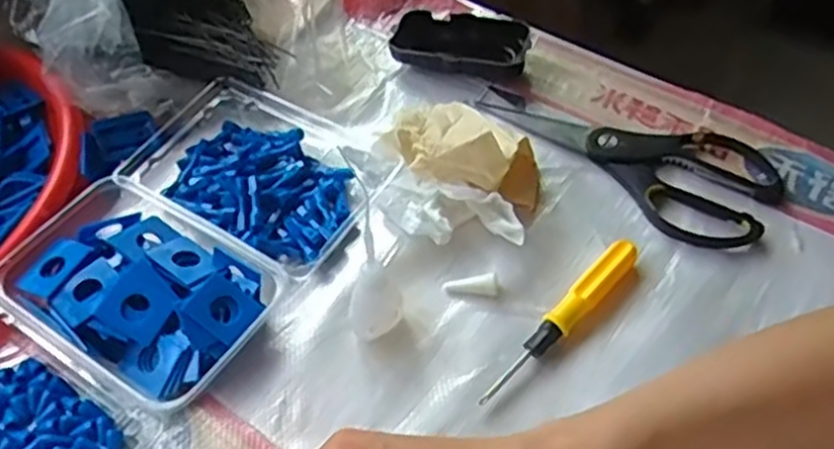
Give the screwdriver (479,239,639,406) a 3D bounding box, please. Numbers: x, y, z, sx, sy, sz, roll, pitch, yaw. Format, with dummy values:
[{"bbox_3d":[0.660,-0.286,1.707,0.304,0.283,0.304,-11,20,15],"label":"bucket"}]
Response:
[{"bbox_3d":[0.088,0.058,0.457,0.018,0.016,0.139,37,63,26],"label":"screwdriver"}]

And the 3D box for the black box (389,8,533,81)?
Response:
[{"bbox_3d":[0.035,-0.141,0.605,0.106,0.031,0.047,12,54,12],"label":"black box"}]

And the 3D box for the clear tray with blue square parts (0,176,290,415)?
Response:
[{"bbox_3d":[-0.172,0.042,0.472,0.161,0.033,0.106,28,59,22],"label":"clear tray with blue square parts"}]

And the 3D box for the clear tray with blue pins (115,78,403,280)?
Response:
[{"bbox_3d":[-0.118,-0.041,0.534,0.182,0.031,0.126,26,58,21],"label":"clear tray with blue pins"}]

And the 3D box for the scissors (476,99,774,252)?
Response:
[{"bbox_3d":[0.153,-0.058,0.544,0.209,0.011,0.097,35,62,26],"label":"scissors"}]

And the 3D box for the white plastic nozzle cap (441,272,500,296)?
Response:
[{"bbox_3d":[0.034,0.037,0.482,0.035,0.009,0.014,2,53,4],"label":"white plastic nozzle cap"}]

